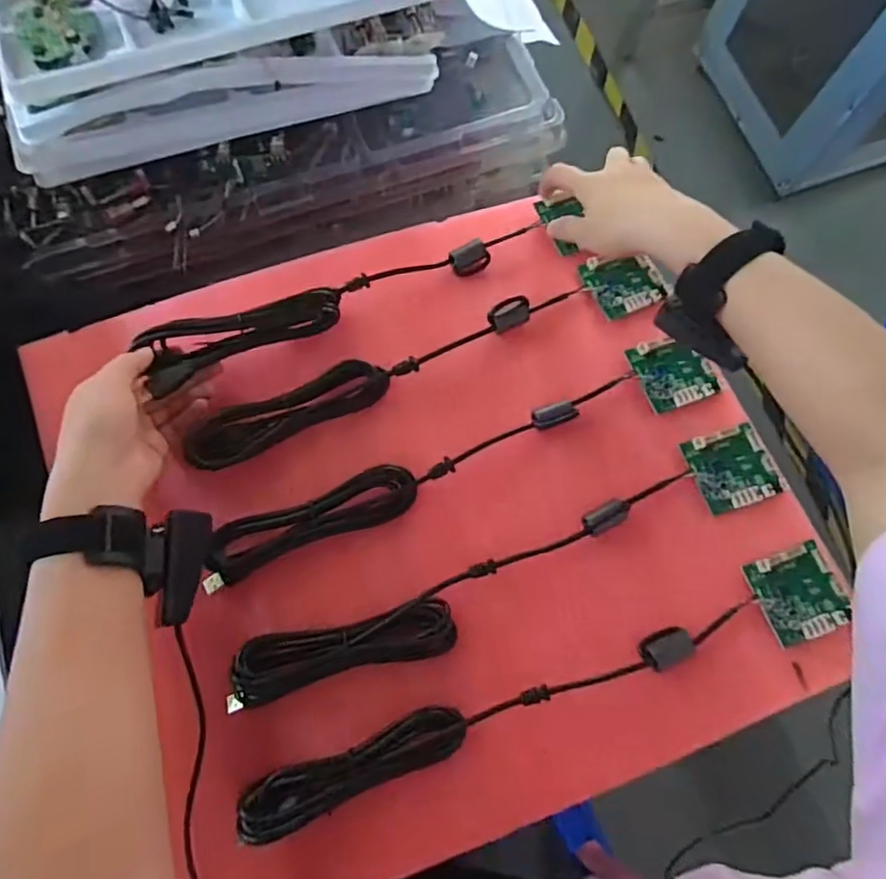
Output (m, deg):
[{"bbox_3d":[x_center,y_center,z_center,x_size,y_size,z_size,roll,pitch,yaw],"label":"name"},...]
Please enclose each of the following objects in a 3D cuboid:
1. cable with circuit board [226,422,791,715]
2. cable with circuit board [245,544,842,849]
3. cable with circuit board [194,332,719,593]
[{"bbox_3d":[0.053,0.090,0.421,0.413,0.017,0.056,-23,78,-7],"label":"cable with circuit board"},{"bbox_3d":[0.075,0.166,0.397,0.423,0.022,0.056,-19,78,-6],"label":"cable with circuit board"},{"bbox_3d":[0.022,0.014,0.438,0.398,0.021,0.051,-23,78,-7],"label":"cable with circuit board"}]

